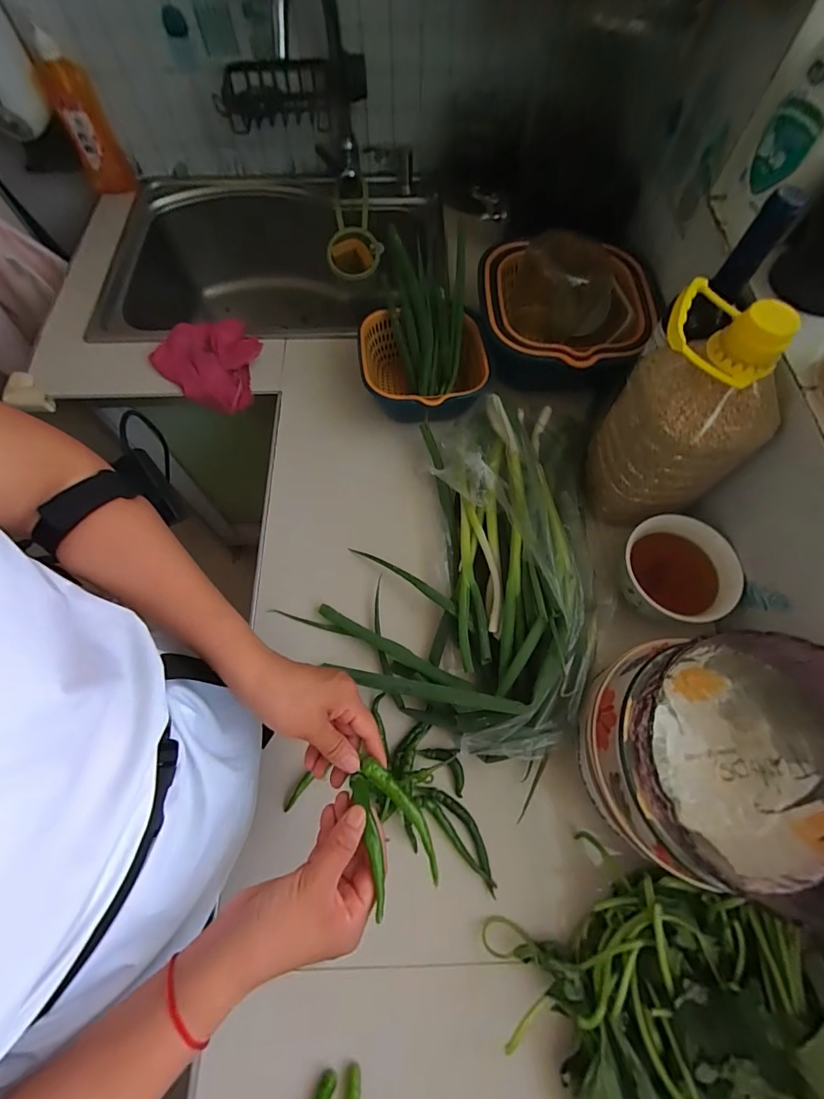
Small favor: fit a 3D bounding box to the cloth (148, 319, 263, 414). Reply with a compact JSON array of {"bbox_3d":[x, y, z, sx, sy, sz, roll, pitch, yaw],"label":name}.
[{"bbox_3d":[-0.305,-0.292,0.679,0.166,0.047,0.138,40,72,15],"label":"cloth"}]

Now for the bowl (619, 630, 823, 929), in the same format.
[{"bbox_3d":[0.270,0.166,0.364,0.183,0.103,0.176,0,67,0],"label":"bowl"}]

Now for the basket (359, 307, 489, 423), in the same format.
[{"bbox_3d":[0.017,-0.246,0.634,0.165,0.110,0.165,-5,67,-2],"label":"basket"}]

